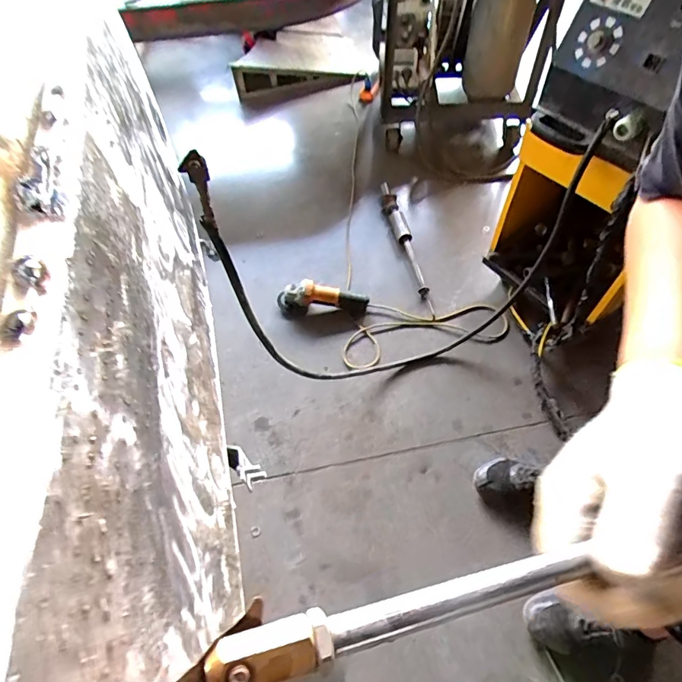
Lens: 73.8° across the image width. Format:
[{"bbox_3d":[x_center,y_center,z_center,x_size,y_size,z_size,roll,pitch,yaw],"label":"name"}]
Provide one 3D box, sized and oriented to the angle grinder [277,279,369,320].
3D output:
[{"bbox_3d":[-0.063,-0.136,1.506,0.302,0.101,0.101,-1,56,2],"label":"angle grinder"}]

